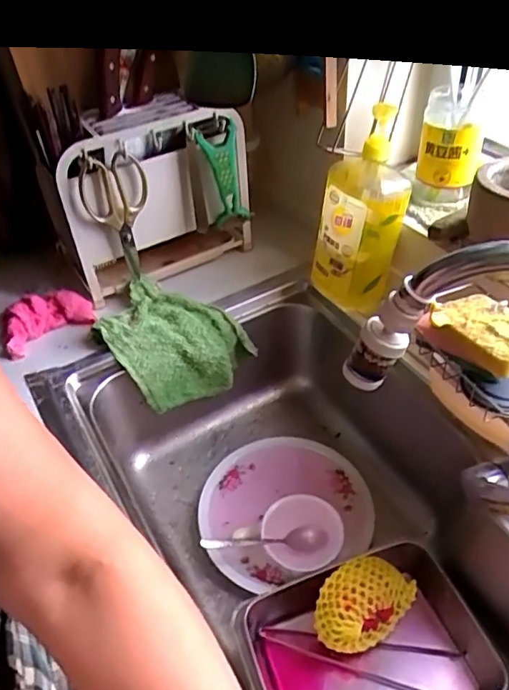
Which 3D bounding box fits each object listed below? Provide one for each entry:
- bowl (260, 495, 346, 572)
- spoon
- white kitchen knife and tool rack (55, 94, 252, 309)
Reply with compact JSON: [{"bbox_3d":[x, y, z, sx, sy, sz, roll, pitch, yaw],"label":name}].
[{"bbox_3d":[0.063,0.257,0.734,0.106,0.046,0.096,11,45,15],"label":"bowl"},{"bbox_3d":[0.014,0.257,0.715,0.165,0.022,0.029,3,41,-16],"label":"spoon"},{"bbox_3d":[-0.155,-0.225,0.882,0.283,0.299,0.141,-19,45,-17],"label":"white kitchen knife and tool rack"}]

